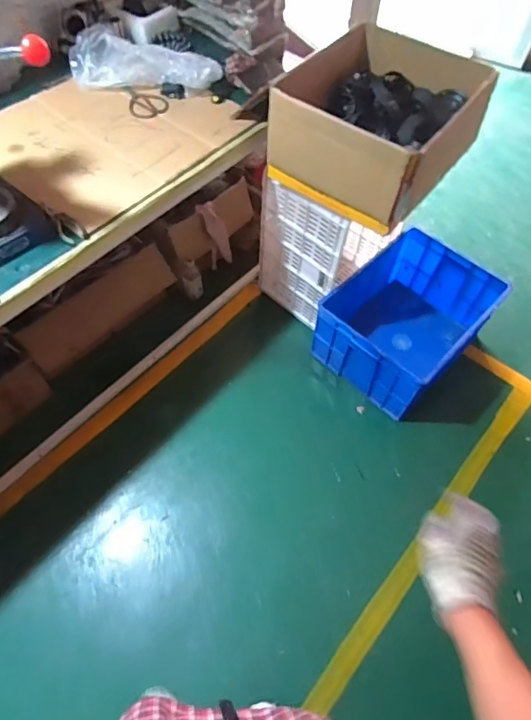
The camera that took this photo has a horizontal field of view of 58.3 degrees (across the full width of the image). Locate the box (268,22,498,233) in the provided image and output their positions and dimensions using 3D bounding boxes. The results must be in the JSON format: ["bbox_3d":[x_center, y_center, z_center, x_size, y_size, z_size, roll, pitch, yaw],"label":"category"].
[{"bbox_3d":[0.285,-0.652,1.268,0.475,0.203,0.495,31,62,18],"label":"box"}]

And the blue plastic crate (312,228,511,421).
[{"bbox_3d":[0.488,-0.139,1.670,0.441,0.260,0.562,38,65,21],"label":"blue plastic crate"}]

